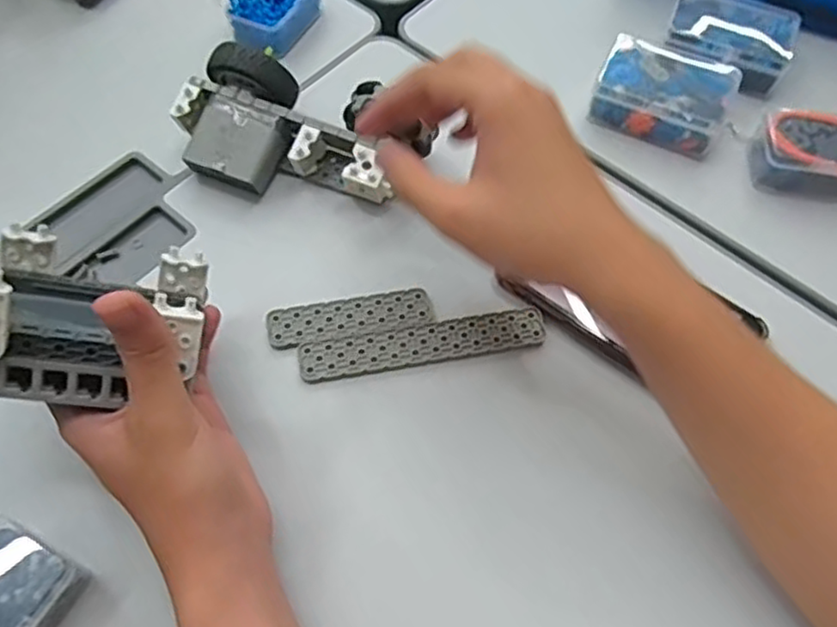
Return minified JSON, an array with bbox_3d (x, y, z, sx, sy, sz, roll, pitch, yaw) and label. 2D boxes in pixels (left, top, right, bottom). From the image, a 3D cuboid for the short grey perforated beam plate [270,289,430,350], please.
[{"bbox_3d":[-0.042,0.002,0.420,0.100,0.004,0.026,-10,62,-9],"label":"short grey perforated beam plate"}]

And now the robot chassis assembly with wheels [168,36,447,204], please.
[{"bbox_3d":[-0.078,-0.119,0.448,0.163,0.054,0.077,12,61,3],"label":"robot chassis assembly with wheels"}]

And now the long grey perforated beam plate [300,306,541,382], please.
[{"bbox_3d":[0.004,0.017,0.415,0.149,0.004,0.025,-8,62,-8],"label":"long grey perforated beam plate"}]

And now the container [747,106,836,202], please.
[{"bbox_3d":[0.278,-0.111,0.485,0.073,0.042,0.050,5,61,-1],"label":"container"}]

